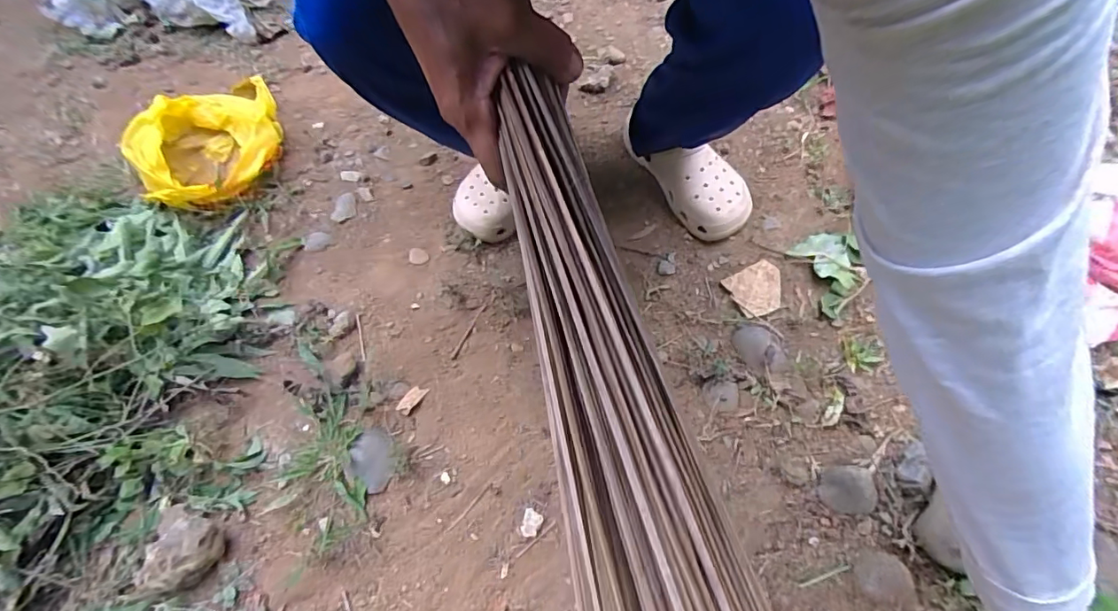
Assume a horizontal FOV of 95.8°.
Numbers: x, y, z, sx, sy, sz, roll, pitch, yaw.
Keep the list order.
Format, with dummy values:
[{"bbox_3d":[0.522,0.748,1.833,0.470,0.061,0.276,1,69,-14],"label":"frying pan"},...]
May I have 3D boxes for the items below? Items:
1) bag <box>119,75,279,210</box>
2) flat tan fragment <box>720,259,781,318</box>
[{"bbox_3d":[-0.491,-0.236,0.720,0.182,0.089,0.193,-28,63,-14],"label":"bag"},{"bbox_3d":[0.249,-0.020,0.632,0.071,0.008,0.066,-22,61,-11],"label":"flat tan fragment"}]

